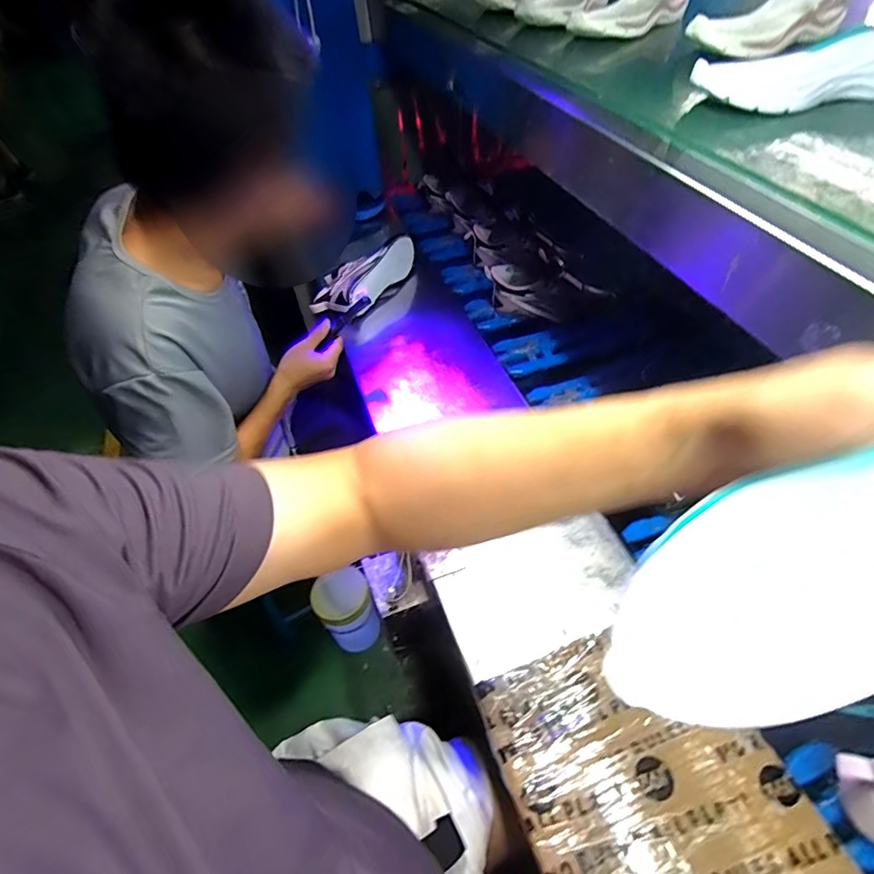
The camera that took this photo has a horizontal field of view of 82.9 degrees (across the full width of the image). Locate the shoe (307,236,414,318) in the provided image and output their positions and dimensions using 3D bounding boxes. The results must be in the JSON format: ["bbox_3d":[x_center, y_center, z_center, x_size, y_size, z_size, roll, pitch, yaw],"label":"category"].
[{"bbox_3d":[-0.143,-0.318,0.980,0.099,0.100,0.236,25,53,21],"label":"shoe"}]

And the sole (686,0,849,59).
[{"bbox_3d":[0.425,-0.532,0.639,0.223,0.052,0.095,-24,53,-20],"label":"sole"}]

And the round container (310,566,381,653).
[{"bbox_3d":[-0.123,0.238,0.676,0.072,0.111,0.070,0,49,0],"label":"round container"}]

